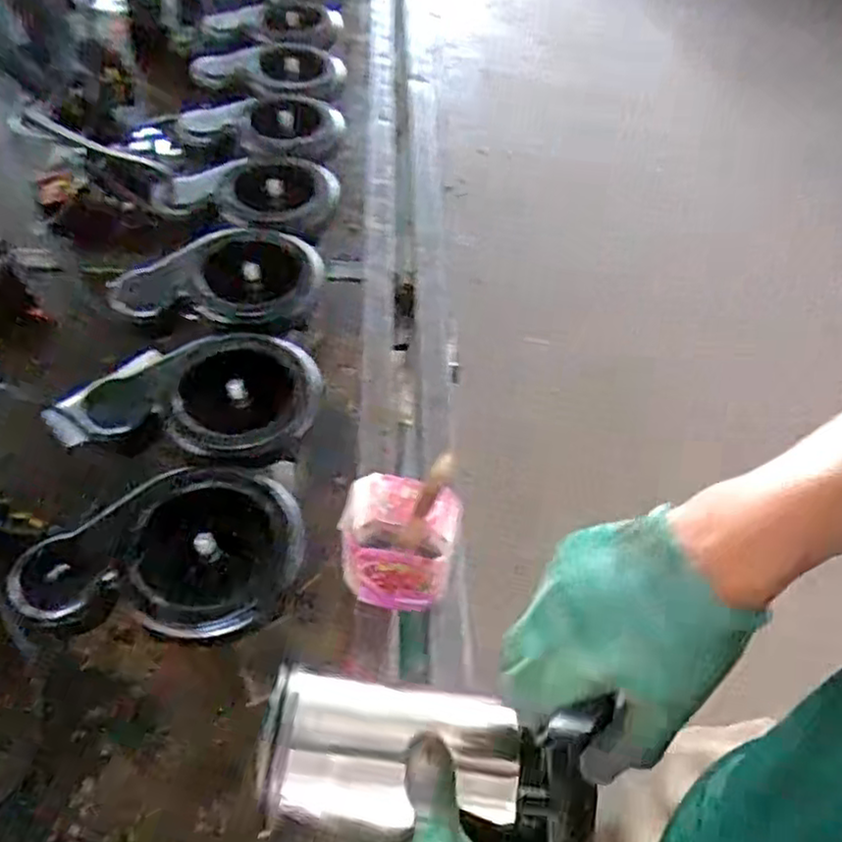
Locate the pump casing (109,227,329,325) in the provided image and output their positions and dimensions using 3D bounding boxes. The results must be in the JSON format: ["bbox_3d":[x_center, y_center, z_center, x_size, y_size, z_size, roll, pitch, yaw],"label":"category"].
[{"bbox_3d":[-0.172,-0.120,0.606,0.169,0.041,0.107,1,52,-4],"label":"pump casing"}]

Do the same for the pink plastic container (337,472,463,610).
[{"bbox_3d":[-0.022,0.100,0.589,0.096,0.077,0.078,10,52,3],"label":"pink plastic container"}]

